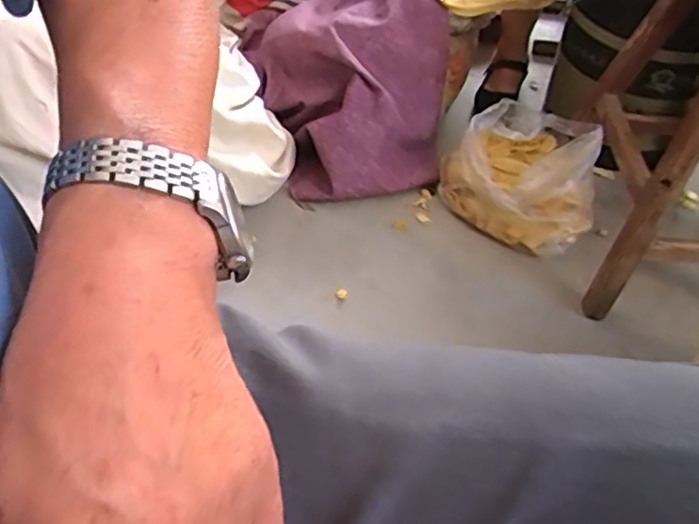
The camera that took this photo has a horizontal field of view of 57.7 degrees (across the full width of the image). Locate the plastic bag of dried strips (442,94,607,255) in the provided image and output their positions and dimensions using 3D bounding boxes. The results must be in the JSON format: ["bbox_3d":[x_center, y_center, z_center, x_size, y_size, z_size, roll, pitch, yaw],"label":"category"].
[{"bbox_3d":[0.284,-0.146,1.050,0.249,0.130,0.233,17,47,12],"label":"plastic bag of dried strips"}]

